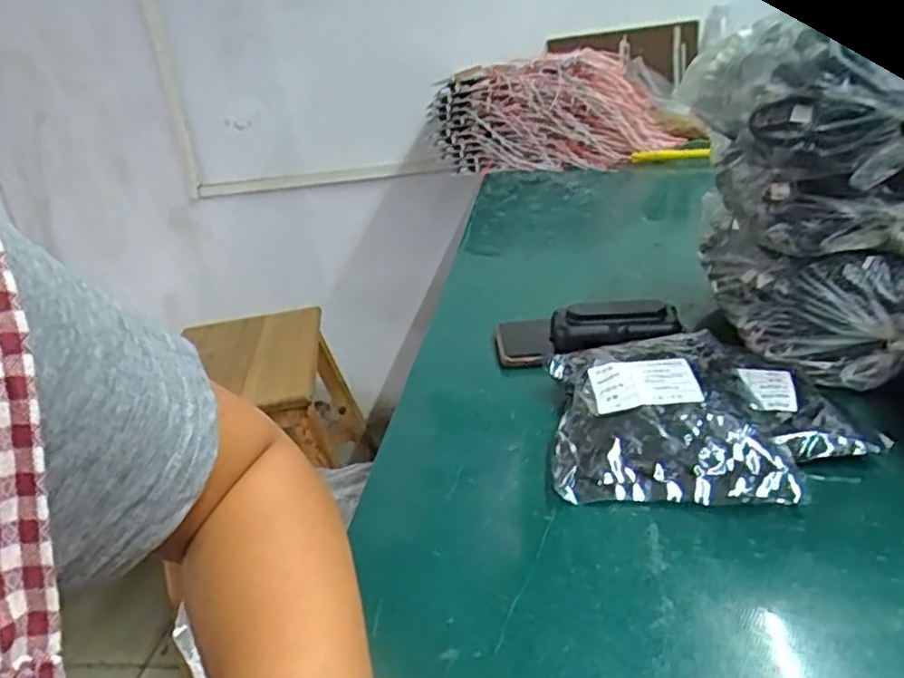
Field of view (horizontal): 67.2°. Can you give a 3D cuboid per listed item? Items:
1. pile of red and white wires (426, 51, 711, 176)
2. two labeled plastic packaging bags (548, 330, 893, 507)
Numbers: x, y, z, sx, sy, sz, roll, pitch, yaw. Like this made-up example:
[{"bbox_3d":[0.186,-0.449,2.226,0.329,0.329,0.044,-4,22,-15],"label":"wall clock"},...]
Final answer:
[{"bbox_3d":[0.181,-0.397,1.211,0.472,0.188,0.151,-1,26,18],"label":"pile of red and white wires"},{"bbox_3d":[0.169,0.048,0.467,0.197,0.042,0.160,-1,26,10],"label":"two labeled plastic packaging bags"}]

